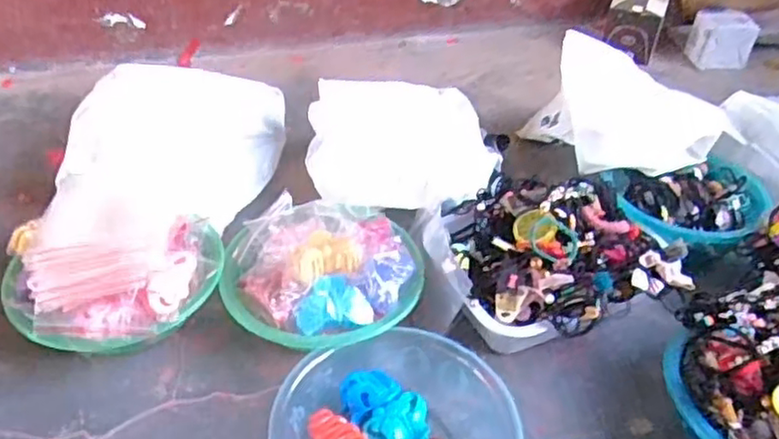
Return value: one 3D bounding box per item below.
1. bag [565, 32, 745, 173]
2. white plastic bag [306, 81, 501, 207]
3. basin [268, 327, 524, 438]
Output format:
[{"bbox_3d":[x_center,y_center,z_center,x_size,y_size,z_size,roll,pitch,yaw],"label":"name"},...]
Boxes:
[{"bbox_3d":[0.376,-0.177,1.003,0.223,0.037,0.219,-12,79,-4],"label":"bag"},{"bbox_3d":[0.022,-0.119,1.028,0.279,0.092,0.226,2,40,-2],"label":"white plastic bag"},{"bbox_3d":[0.004,0.224,0.688,0.215,0.082,0.223,2,40,-2],"label":"basin"}]

